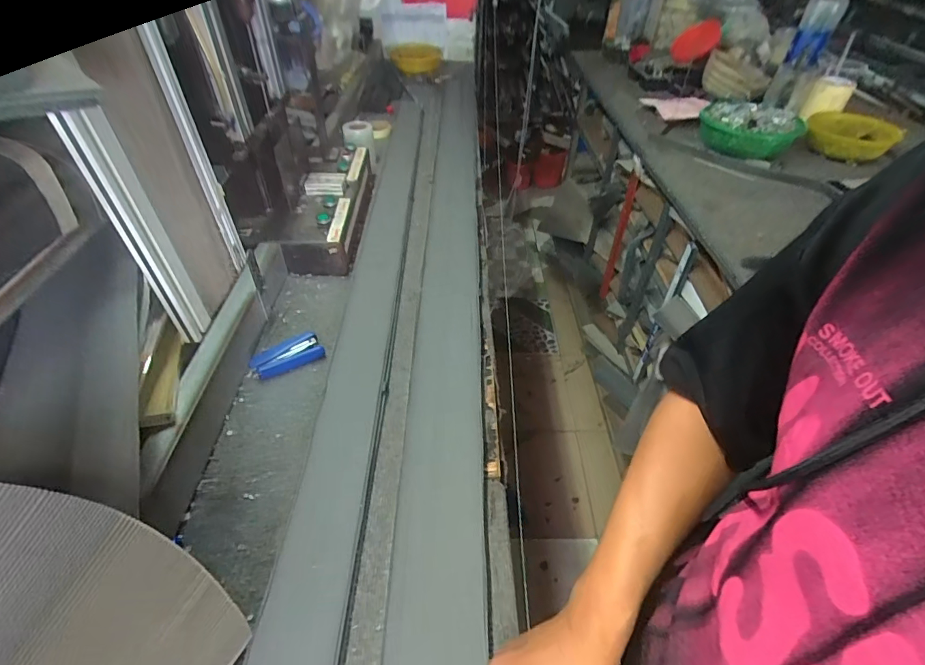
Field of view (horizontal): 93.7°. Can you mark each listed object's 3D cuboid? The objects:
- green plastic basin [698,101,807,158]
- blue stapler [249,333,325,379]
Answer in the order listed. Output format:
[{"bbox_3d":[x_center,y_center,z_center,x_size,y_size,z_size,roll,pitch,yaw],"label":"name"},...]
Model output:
[{"bbox_3d":[0.703,-0.502,1.072,0.214,0.085,0.214,18,48,16],"label":"green plastic basin"},{"bbox_3d":[-0.286,0.038,0.705,0.109,0.020,0.053,-21,49,-23],"label":"blue stapler"}]

